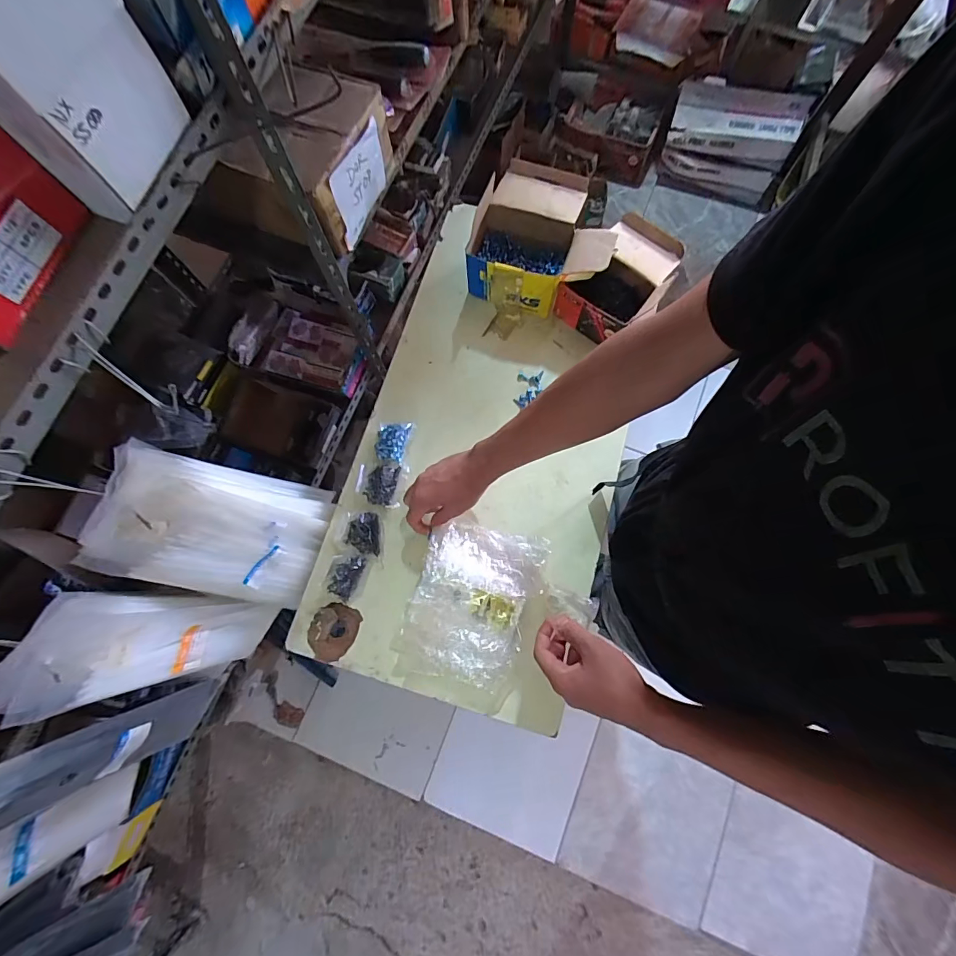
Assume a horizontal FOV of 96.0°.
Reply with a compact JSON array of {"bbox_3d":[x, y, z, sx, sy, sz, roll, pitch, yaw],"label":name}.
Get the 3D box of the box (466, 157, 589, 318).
[{"bbox_3d":[0.075,-0.381,0.694,0.148,0.088,0.222,17,77,4],"label":"box"}]

